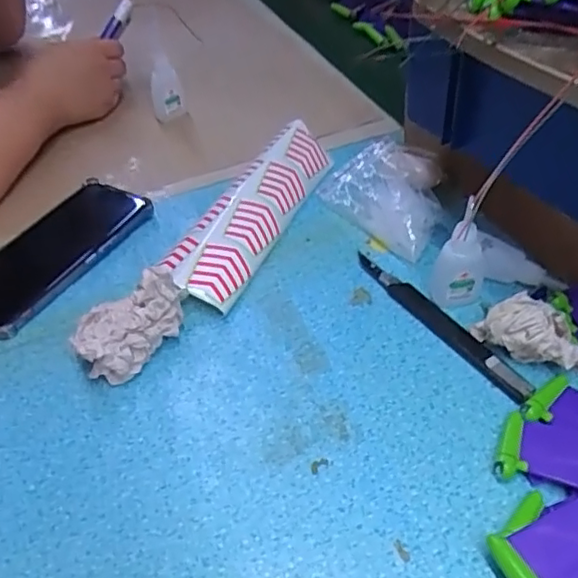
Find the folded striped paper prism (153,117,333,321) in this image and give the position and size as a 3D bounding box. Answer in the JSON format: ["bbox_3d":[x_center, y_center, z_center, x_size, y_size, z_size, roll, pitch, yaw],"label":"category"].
[{"bbox_3d":[-0.027,-0.068,0.511,0.056,0.035,0.213,17,49,21],"label":"folded striped paper prism"}]

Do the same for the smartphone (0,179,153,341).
[{"bbox_3d":[-0.196,-0.033,0.502,0.082,0.014,0.167,22,51,24],"label":"smartphone"}]

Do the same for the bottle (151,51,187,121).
[{"bbox_3d":[-0.128,-0.211,0.636,0.031,0.069,0.018,-7,23,-2],"label":"bottle"}]

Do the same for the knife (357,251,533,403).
[{"bbox_3d":[0.107,0.020,0.433,0.022,0.010,0.165,-28,49,-21],"label":"knife"}]

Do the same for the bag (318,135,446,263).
[{"bbox_3d":[0.092,-0.082,0.514,0.088,0.034,0.113,-30,50,-22],"label":"bag"}]

